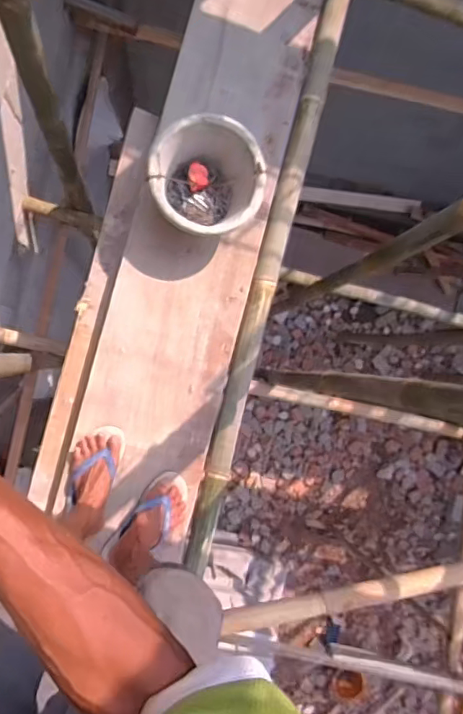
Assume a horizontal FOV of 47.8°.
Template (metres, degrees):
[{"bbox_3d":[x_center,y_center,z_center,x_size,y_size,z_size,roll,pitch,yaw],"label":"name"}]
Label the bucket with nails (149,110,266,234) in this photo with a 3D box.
[{"bbox_3d":[-0.062,-0.404,1.229,0.245,0.174,0.244,0,89,-9],"label":"bucket with nails"}]

